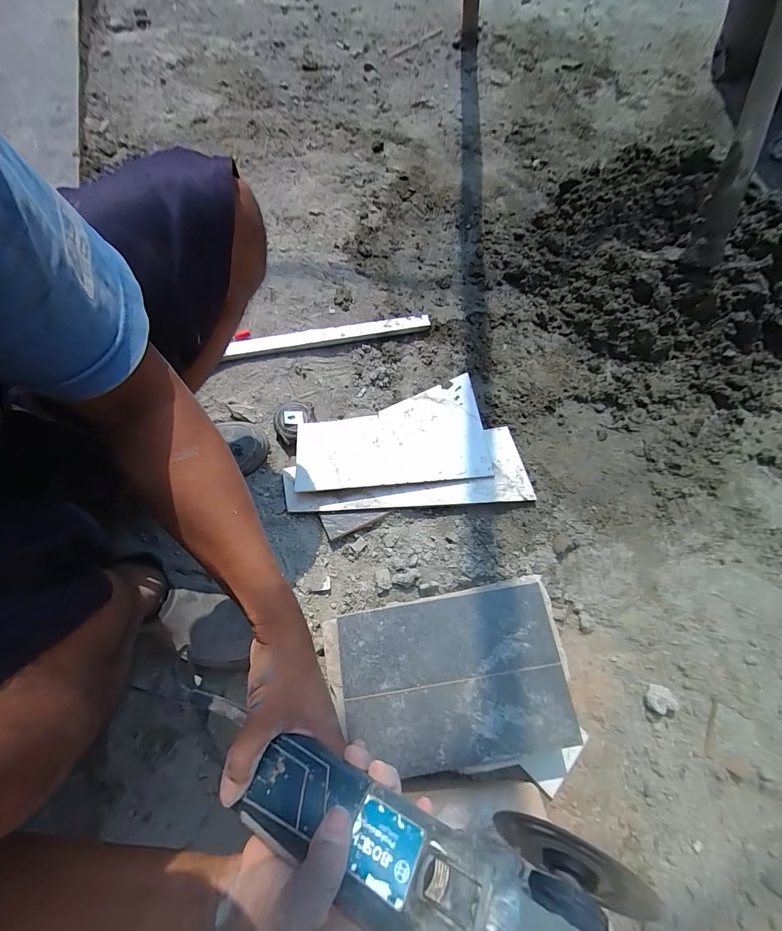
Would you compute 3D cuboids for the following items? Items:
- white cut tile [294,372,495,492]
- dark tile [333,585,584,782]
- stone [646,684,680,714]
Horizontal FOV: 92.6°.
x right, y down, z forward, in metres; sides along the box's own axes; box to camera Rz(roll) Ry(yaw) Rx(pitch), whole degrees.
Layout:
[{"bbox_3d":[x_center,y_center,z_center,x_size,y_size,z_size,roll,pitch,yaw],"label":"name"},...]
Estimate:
[{"bbox_3d":[0.004,-0.051,0.632,0.318,0.012,0.183,-6,65,-9],"label":"white cut tile"},{"bbox_3d":[0.077,0.259,0.455,0.263,0.009,0.177,-10,71,2],"label":"dark tile"},{"bbox_3d":[0.374,0.325,0.521,0.037,0.018,0.031,-10,66,-5],"label":"stone"}]

